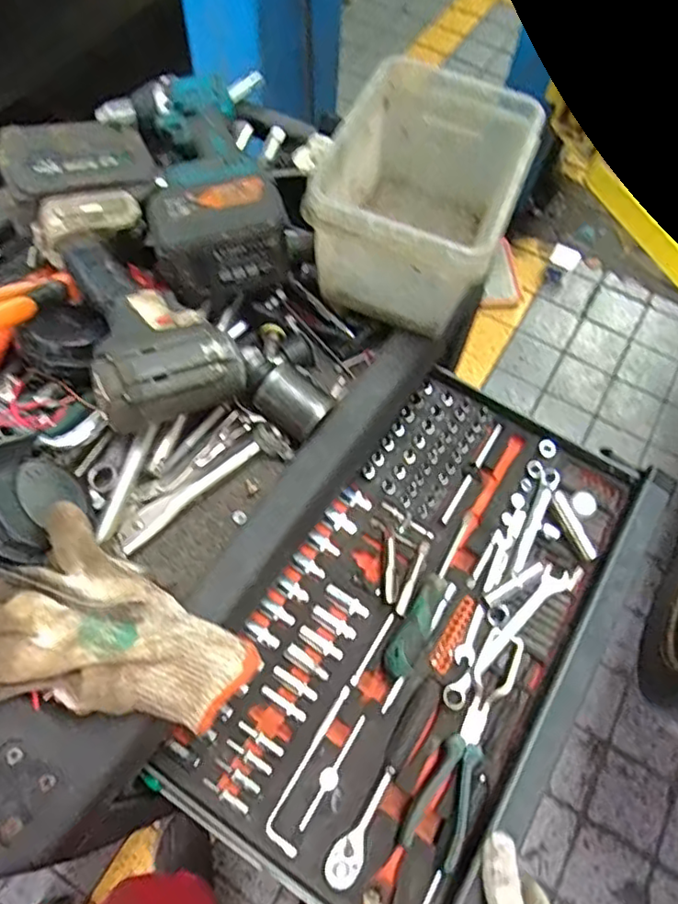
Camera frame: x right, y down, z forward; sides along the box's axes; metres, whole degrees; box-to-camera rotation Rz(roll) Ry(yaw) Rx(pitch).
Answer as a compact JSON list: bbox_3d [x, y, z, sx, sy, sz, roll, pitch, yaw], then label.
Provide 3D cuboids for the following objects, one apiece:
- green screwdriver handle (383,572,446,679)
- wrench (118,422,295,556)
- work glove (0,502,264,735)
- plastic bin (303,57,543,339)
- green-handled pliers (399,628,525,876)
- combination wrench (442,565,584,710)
[{"bbox_3d":[0.083,0.183,0.643,0.032,0.033,0.116,27,65,11],"label":"green screwdriver handle"},{"bbox_3d":[-0.116,0.029,0.519,0.161,0.017,0.035,-32,69,-18],"label":"wrench"},{"bbox_3d":[-0.165,0.137,0.425,0.183,0.054,0.129,33,66,13],"label":"work glove"},{"bbox_3d":[0.076,-0.225,0.561,0.152,0.142,0.201,22,64,8],"label":"plastic bin"},{"bbox_3d":[0.131,0.285,0.602,0.051,0.027,0.221,27,65,11],"label":"green-handled pliers"},{"bbox_3d":[0.187,0.192,0.654,0.212,0.011,0.031,-38,71,-20],"label":"combination wrench"}]

